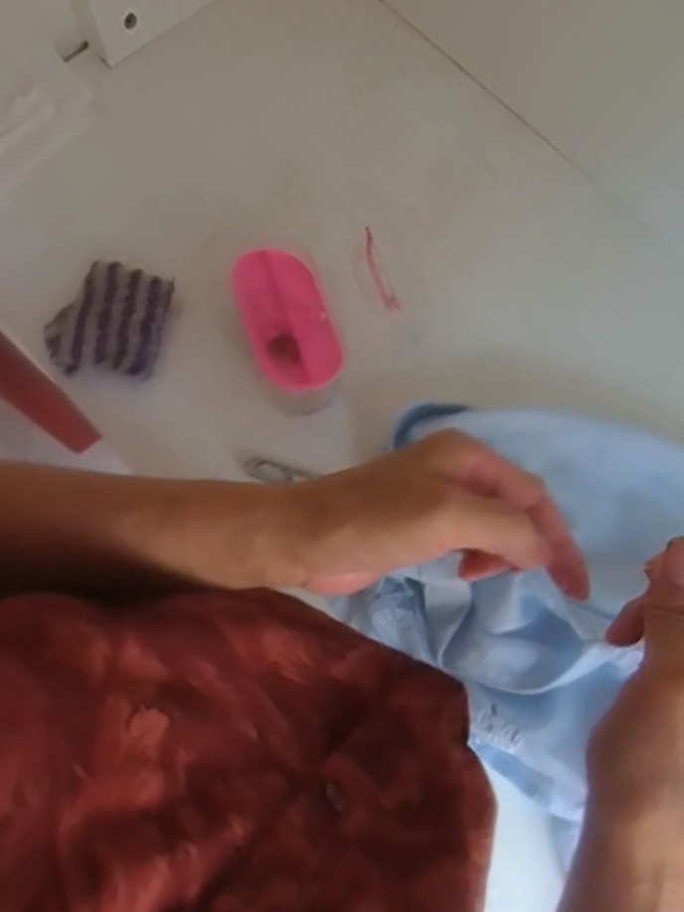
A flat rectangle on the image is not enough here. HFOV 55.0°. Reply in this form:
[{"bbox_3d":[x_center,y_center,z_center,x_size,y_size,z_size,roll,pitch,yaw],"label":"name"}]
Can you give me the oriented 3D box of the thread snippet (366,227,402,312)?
[{"bbox_3d":[0.029,-0.151,0.536,0.012,0.010,0.075,-18,76,-7],"label":"thread snippet"}]

